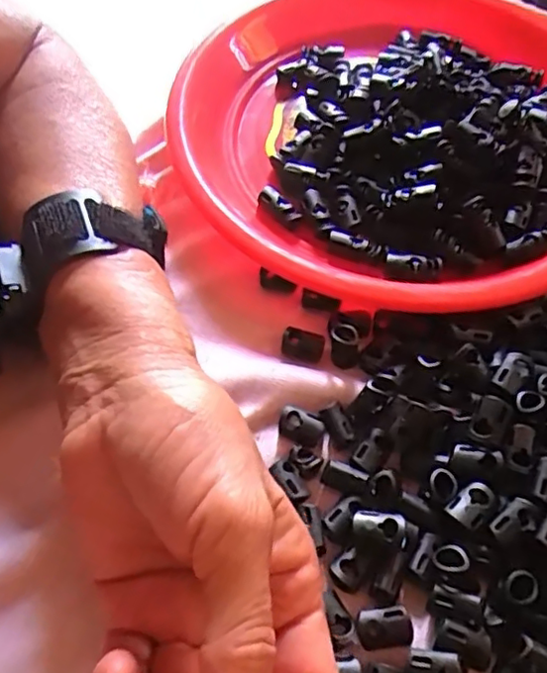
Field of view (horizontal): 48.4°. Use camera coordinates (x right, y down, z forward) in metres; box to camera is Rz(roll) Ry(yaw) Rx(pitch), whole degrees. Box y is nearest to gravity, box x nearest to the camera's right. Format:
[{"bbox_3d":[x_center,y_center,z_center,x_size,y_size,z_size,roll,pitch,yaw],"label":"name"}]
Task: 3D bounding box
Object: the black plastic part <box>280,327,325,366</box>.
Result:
[{"bbox_3d":[0.014,0.005,0.288,0.020,0.006,0.016,18,60,8],"label":"black plastic part"}]

